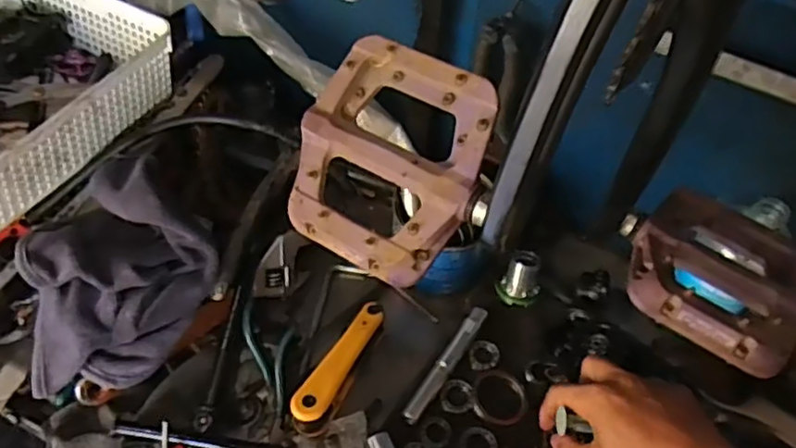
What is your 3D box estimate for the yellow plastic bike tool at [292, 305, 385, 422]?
[{"bbox_3d":[-0.048,0.122,0.585,0.028,0.037,0.129,27,56,15],"label":"yellow plastic bike tool"}]

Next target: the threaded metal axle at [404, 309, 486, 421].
[{"bbox_3d":[0.045,0.127,0.610,0.015,0.010,0.132,30,57,18],"label":"threaded metal axle"}]

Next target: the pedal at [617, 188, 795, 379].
[{"bbox_3d":[0.179,0.023,0.373,0.101,0.027,0.108,26,54,16],"label":"pedal"}]

